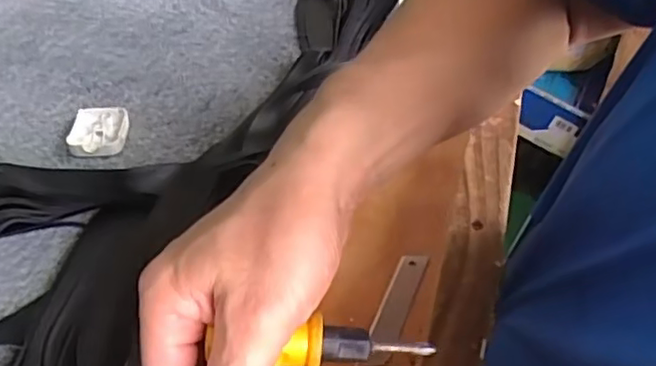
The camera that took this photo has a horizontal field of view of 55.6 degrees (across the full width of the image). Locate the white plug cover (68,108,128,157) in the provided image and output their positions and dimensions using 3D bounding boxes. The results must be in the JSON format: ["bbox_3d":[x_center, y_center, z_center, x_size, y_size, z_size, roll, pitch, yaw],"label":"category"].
[{"bbox_3d":[-0.166,-0.037,0.453,0.038,0.013,0.049,0,42,-4],"label":"white plug cover"}]

